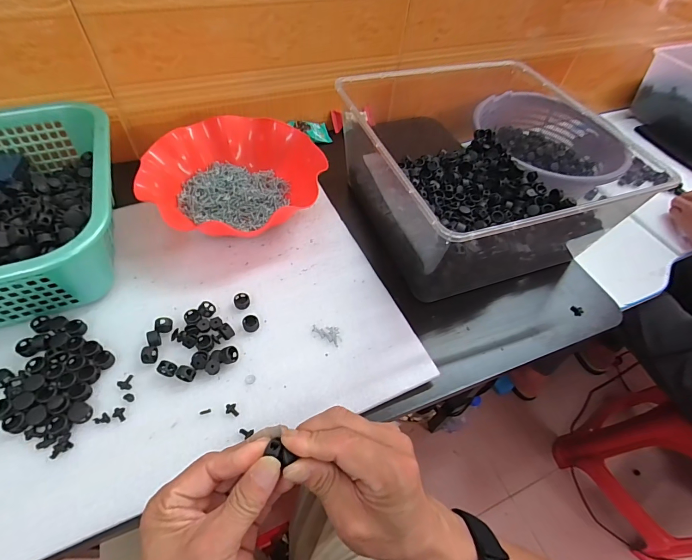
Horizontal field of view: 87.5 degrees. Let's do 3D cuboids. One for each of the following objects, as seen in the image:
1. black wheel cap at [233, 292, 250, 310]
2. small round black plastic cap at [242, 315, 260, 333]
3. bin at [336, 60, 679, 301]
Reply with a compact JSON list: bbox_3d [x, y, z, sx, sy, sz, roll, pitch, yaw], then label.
[{"bbox_3d":[-0.118,0.024,0.408,0.016,0.009,0.017,3,54,-4],"label":"black wheel cap"},{"bbox_3d":[-0.103,0.047,0.392,0.017,0.008,0.017,3,54,-4],"label":"small round black plastic cap"},{"bbox_3d":[0.163,-0.160,0.485,0.294,0.132,0.353,-10,56,-13],"label":"bin"}]

